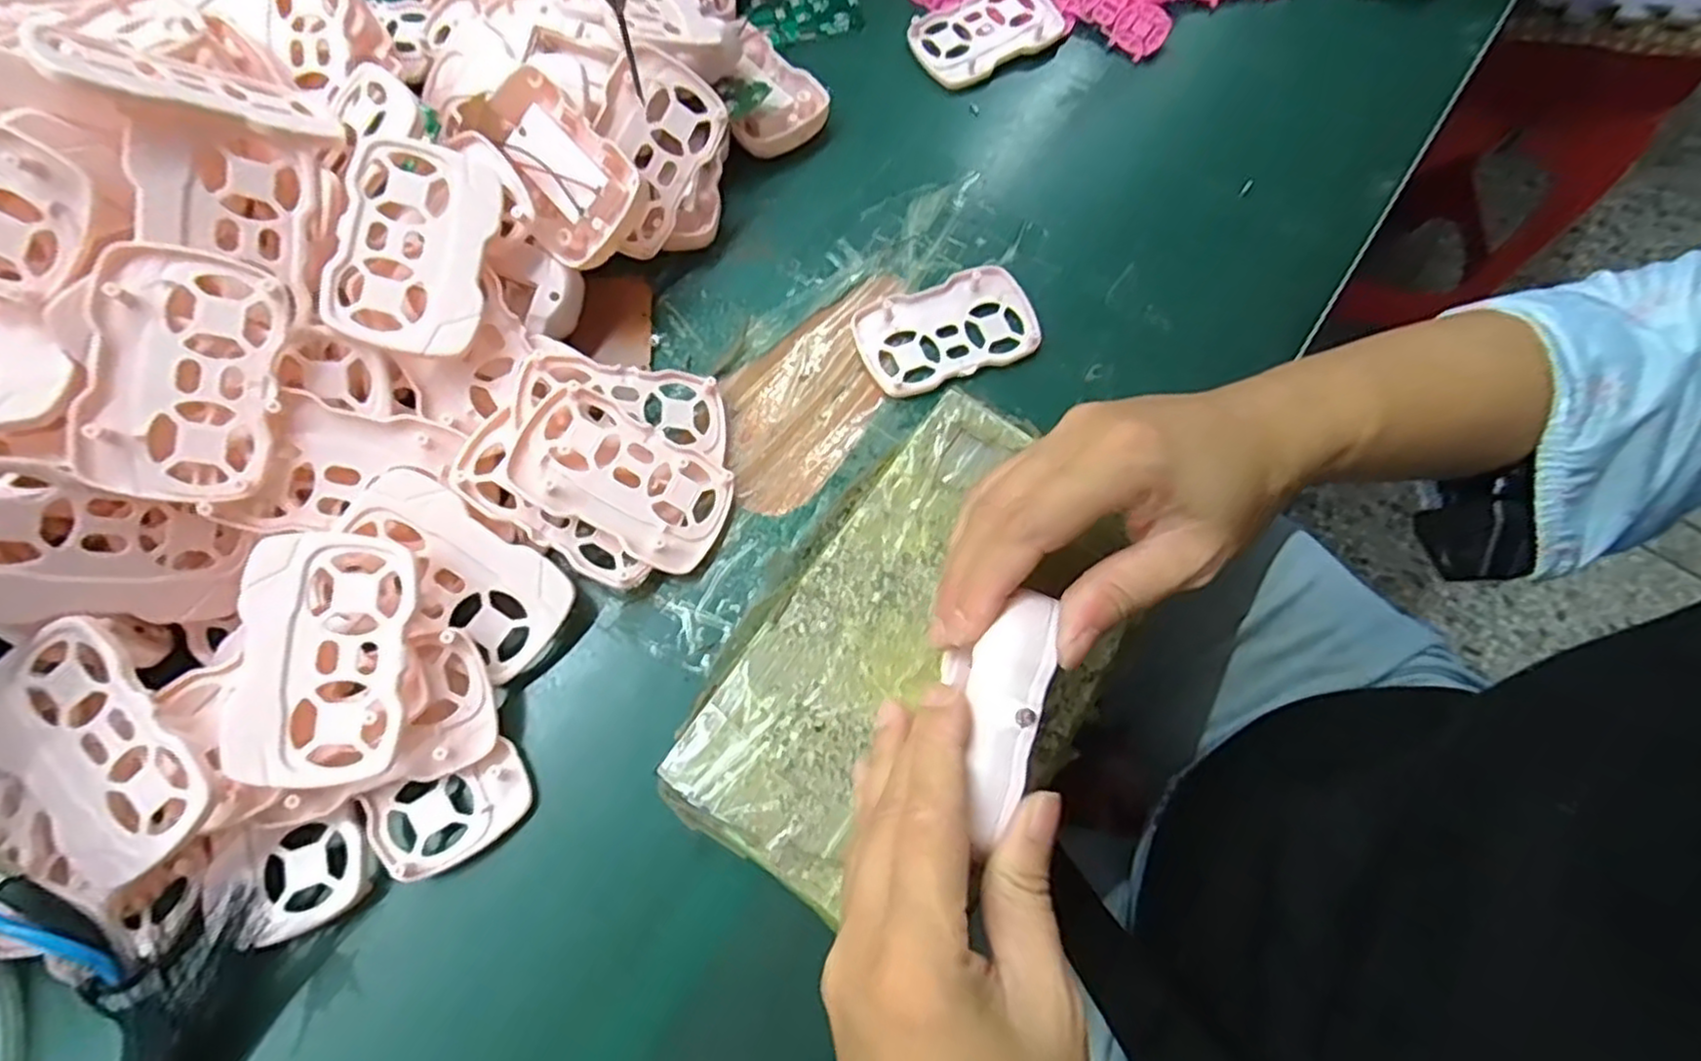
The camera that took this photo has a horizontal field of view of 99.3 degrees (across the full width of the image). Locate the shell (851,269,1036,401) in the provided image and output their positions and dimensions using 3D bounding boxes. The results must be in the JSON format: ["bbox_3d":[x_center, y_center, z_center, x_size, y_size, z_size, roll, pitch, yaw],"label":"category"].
[{"bbox_3d":[0.048,-0.100,0.360,0.089,0.007,0.055,-22,73,-10],"label":"shell"}]

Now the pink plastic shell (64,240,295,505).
[{"bbox_3d":[-0.238,-0.056,0.258,0.055,0.008,0.087,7,88,-25],"label":"pink plastic shell"}]

